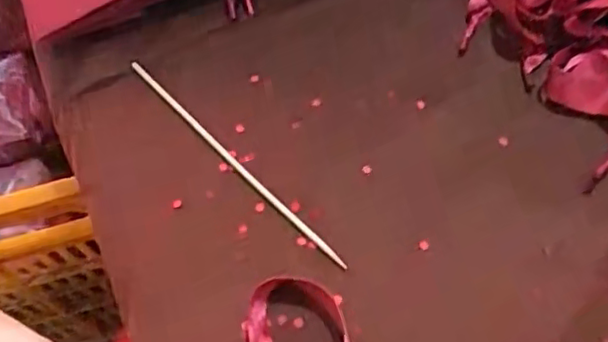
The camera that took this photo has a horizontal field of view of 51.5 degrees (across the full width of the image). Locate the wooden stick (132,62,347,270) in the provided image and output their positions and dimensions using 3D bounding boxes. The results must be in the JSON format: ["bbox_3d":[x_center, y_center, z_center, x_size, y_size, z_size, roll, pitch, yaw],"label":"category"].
[{"bbox_3d":[-0.044,-0.009,0.382,0.007,0.007,0.191,-41,66,-16],"label":"wooden stick"}]

